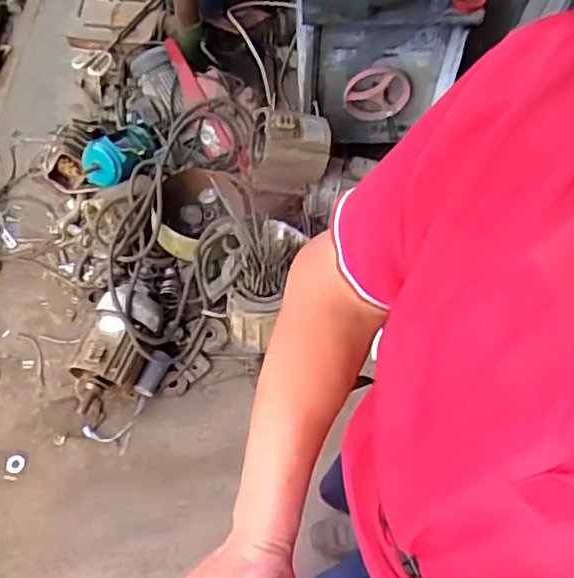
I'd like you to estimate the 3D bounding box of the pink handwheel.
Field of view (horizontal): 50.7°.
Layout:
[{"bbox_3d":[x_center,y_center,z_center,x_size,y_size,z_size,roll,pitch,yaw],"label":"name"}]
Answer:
[{"bbox_3d":[0.240,-0.520,1.628,0.182,0.167,0.022,2,60,-4],"label":"pink handwheel"}]

